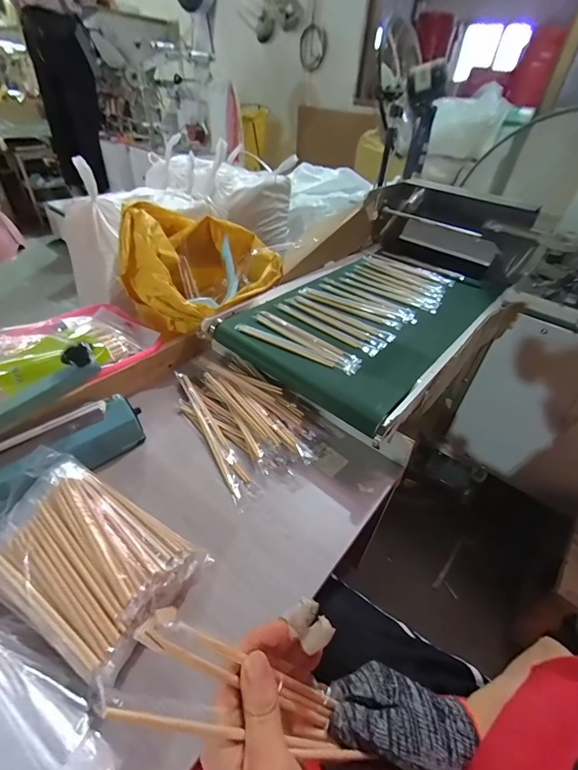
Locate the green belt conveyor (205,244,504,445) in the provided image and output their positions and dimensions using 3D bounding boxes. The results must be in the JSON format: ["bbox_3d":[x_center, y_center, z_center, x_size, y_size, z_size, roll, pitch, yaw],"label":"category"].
[{"bbox_3d":[0.188,-0.170,0.810,0.397,0.047,0.639,31,47,27],"label":"green belt conveyor"}]

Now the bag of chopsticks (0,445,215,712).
[{"bbox_3d":[-0.268,0.200,0.436,0.298,0.062,0.158,23,44,19],"label":"bag of chopsticks"}]

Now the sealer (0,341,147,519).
[{"bbox_3d":[-0.367,0.083,0.490,0.106,0.162,0.291,29,46,24],"label":"sealer"}]

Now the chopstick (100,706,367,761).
[{"bbox_3d":[-0.021,0.206,0.205,0.181,0.006,0.006,38,34,-24],"label":"chopstick"}]

